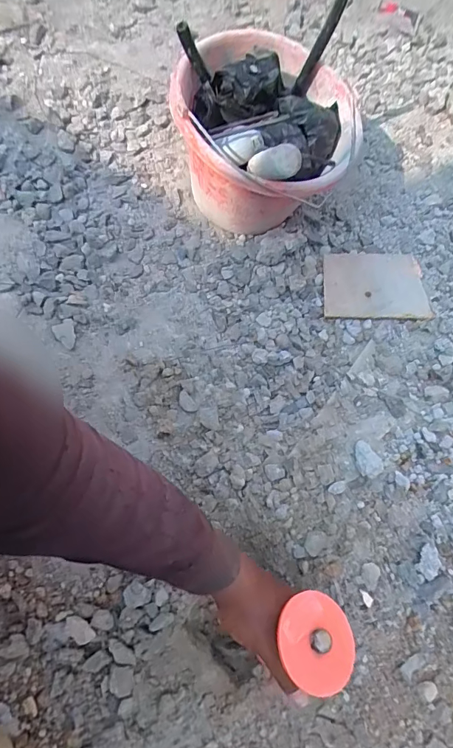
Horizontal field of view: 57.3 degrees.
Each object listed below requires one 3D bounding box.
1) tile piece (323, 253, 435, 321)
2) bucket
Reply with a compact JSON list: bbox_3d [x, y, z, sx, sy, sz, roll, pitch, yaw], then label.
[{"bbox_3d":[0.226,-0.136,0.622,0.150,0.013,0.106,3,73,-1],"label":"tile piece"},{"bbox_3d":[0.054,-0.311,0.556,0.222,0.187,0.222,1,74,-4],"label":"bucket"}]

